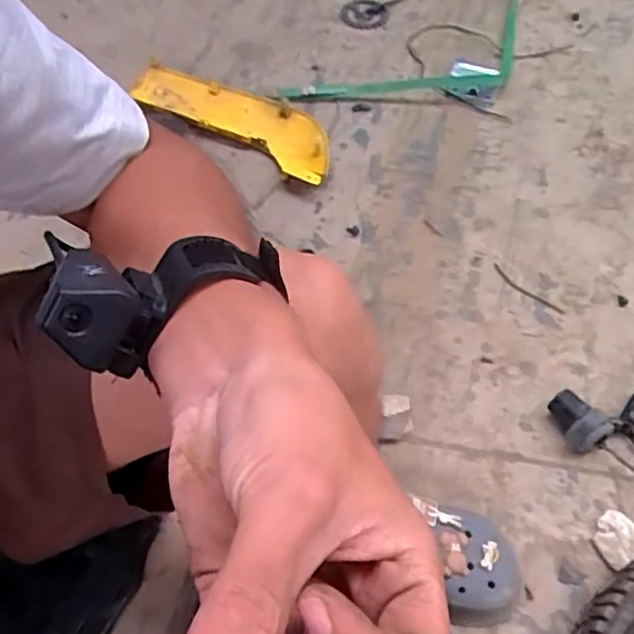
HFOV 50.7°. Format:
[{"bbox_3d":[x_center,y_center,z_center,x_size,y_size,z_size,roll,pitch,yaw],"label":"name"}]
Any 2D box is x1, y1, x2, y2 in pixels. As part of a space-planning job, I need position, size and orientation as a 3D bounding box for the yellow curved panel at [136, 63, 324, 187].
[{"bbox_3d":[-0.124,-0.307,1.037,0.370,0.033,0.100,30,64,19],"label":"yellow curved panel"}]

